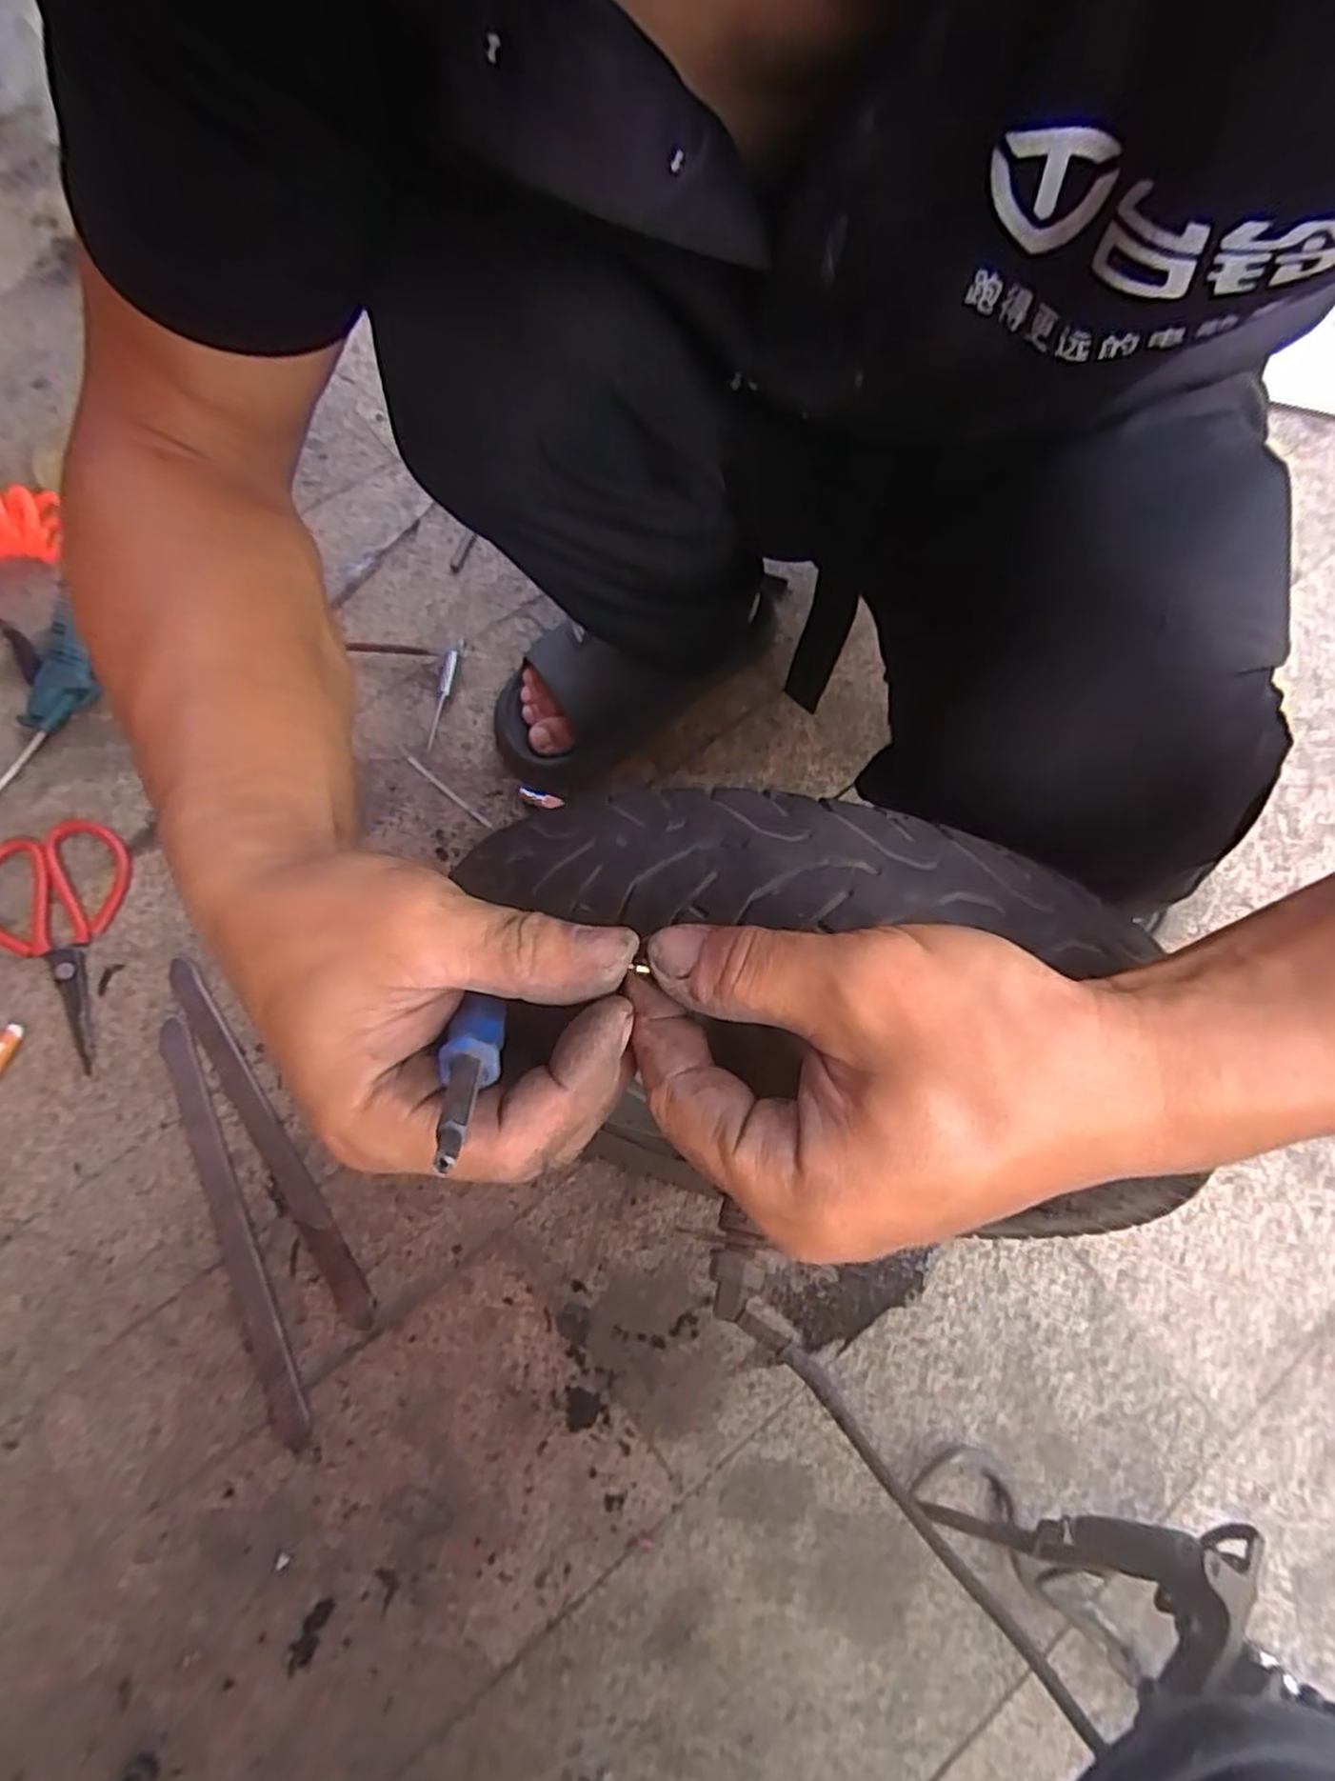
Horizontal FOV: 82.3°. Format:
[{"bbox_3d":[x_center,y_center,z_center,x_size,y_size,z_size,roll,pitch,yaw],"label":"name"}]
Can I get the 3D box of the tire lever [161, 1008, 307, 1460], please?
[{"bbox_3d":[-0.300,0.226,0.520,0.025,0.004,0.289,-24,76,-8],"label":"tire lever"}]

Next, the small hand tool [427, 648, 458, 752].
[{"bbox_3d":[-0.186,-0.158,0.630,0.012,0.006,0.094,7,74,0],"label":"small hand tool"}]

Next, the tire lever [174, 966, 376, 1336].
[{"bbox_3d":[-0.283,0.172,0.539,0.024,0.007,0.288,-33,77,-10],"label":"tire lever"}]

